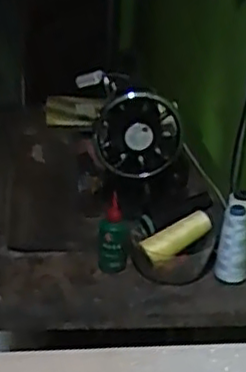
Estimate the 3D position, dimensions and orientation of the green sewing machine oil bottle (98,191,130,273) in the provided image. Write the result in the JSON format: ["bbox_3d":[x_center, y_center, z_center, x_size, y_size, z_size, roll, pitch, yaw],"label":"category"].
[{"bbox_3d":[-0.014,0.073,1.007,0.047,0.113,0.034,0,24,-3],"label":"green sewing machine oil bottle"}]

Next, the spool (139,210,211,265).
[{"bbox_3d":[0.083,0.076,0.992,0.108,0.043,0.033,-29,30,-6],"label":"spool"}]

